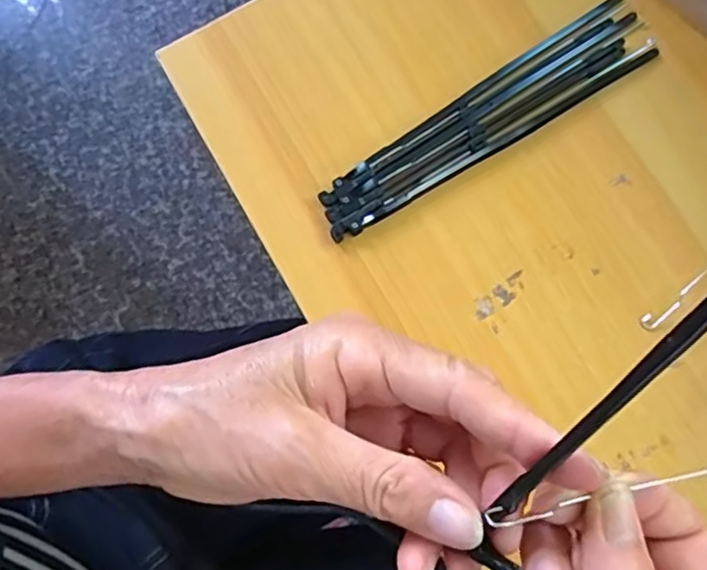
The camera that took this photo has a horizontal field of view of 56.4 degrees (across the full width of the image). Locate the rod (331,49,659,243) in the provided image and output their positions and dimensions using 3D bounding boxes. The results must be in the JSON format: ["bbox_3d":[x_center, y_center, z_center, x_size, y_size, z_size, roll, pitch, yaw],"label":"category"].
[{"bbox_3d":[0.072,-0.071,0.328,0.188,0.004,0.009,-29,80,-5],"label":"rod"}]

